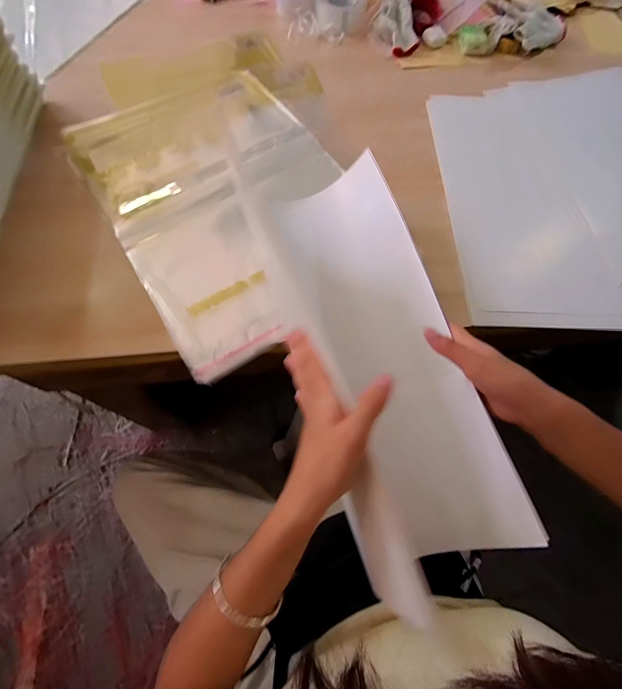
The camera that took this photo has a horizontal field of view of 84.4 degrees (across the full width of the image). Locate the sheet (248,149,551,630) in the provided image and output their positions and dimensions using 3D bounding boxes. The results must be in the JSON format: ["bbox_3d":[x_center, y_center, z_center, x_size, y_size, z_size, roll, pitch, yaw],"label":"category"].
[{"bbox_3d":[0.071,-0.009,0.424,0.170,0.129,0.544,-14,65,-8],"label":"sheet"}]

